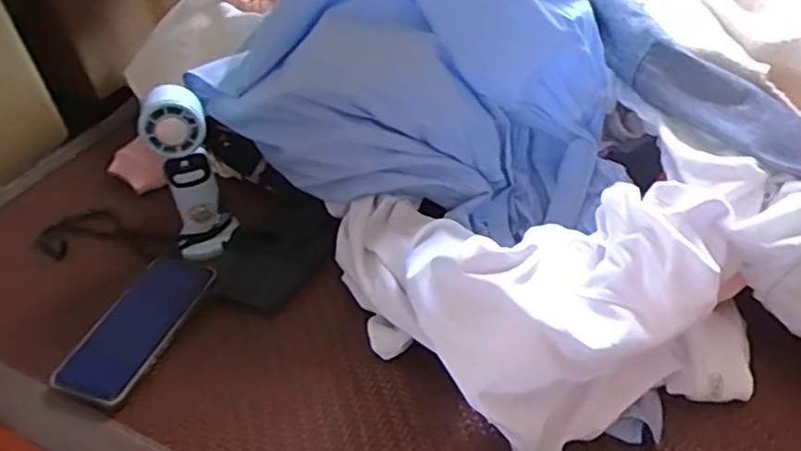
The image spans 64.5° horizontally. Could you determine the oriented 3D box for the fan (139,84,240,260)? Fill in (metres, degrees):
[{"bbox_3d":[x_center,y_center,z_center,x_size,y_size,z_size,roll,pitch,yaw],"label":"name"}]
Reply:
[{"bbox_3d":[-0.214,-0.053,0.642,0.063,0.158,0.084,-14,41,-8],"label":"fan"}]

